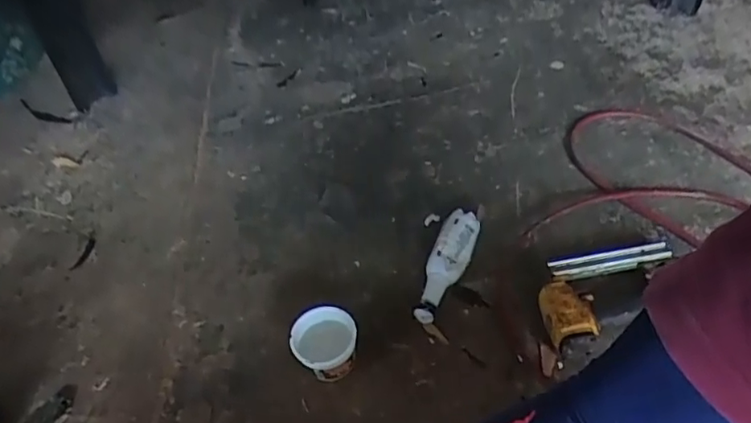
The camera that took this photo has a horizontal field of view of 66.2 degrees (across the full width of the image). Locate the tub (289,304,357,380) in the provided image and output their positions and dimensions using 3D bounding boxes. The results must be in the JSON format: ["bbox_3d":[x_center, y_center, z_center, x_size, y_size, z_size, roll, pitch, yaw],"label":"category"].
[{"bbox_3d":[-0.073,0.202,0.859,0.092,0.076,0.090,-4,47,5],"label":"tub"}]

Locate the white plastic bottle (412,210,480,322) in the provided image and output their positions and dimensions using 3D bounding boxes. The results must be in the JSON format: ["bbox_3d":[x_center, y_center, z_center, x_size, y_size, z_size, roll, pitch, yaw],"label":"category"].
[{"bbox_3d":[0.119,0.091,0.958,0.058,0.065,0.215,18,52,23],"label":"white plastic bottle"}]

